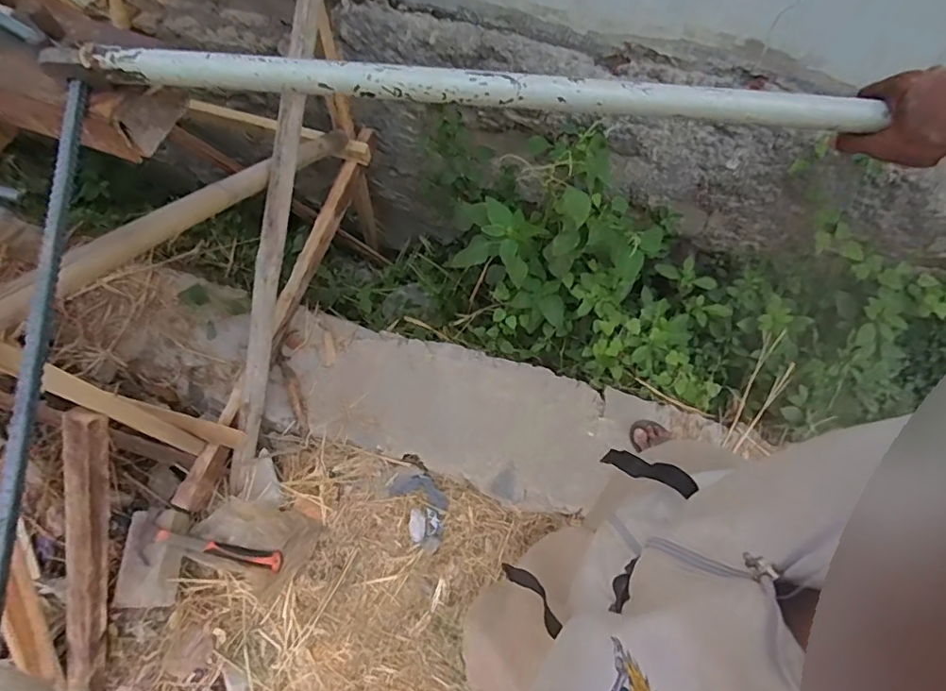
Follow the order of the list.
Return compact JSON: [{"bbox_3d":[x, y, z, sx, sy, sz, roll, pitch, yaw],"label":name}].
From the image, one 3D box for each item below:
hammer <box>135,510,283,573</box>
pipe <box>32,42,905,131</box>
[{"bbox_3d":[-0.640,0.501,1.292,0.332,0.035,0.101,18,72,-12],"label":"hammer"},{"bbox_3d":[-0.009,-0.243,0.497,0.758,0.026,0.026,4,72,-1],"label":"pipe"}]

